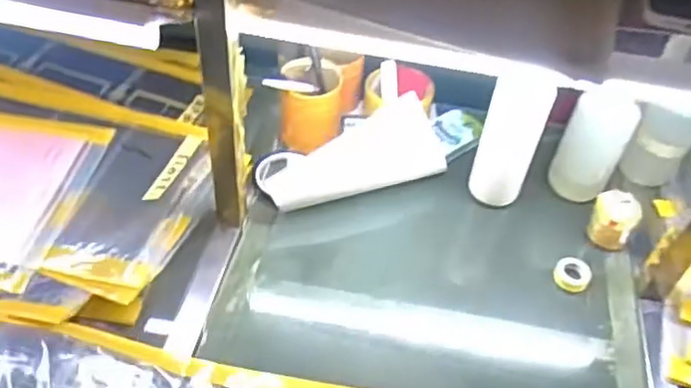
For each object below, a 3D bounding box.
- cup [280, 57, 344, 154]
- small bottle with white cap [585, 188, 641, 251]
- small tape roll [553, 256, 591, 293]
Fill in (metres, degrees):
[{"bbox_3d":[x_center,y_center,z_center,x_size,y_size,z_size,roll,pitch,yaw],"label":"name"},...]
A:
[{"bbox_3d":[-0.044,-0.117,0.863,0.077,0.092,0.084,3,48,-3],"label":"cup"},{"bbox_3d":[0.323,0.032,0.800,0.054,0.057,0.048,26,51,17],"label":"small bottle with white cap"},{"bbox_3d":[0.265,0.094,0.767,0.040,0.022,0.036,30,53,20],"label":"small tape roll"}]

